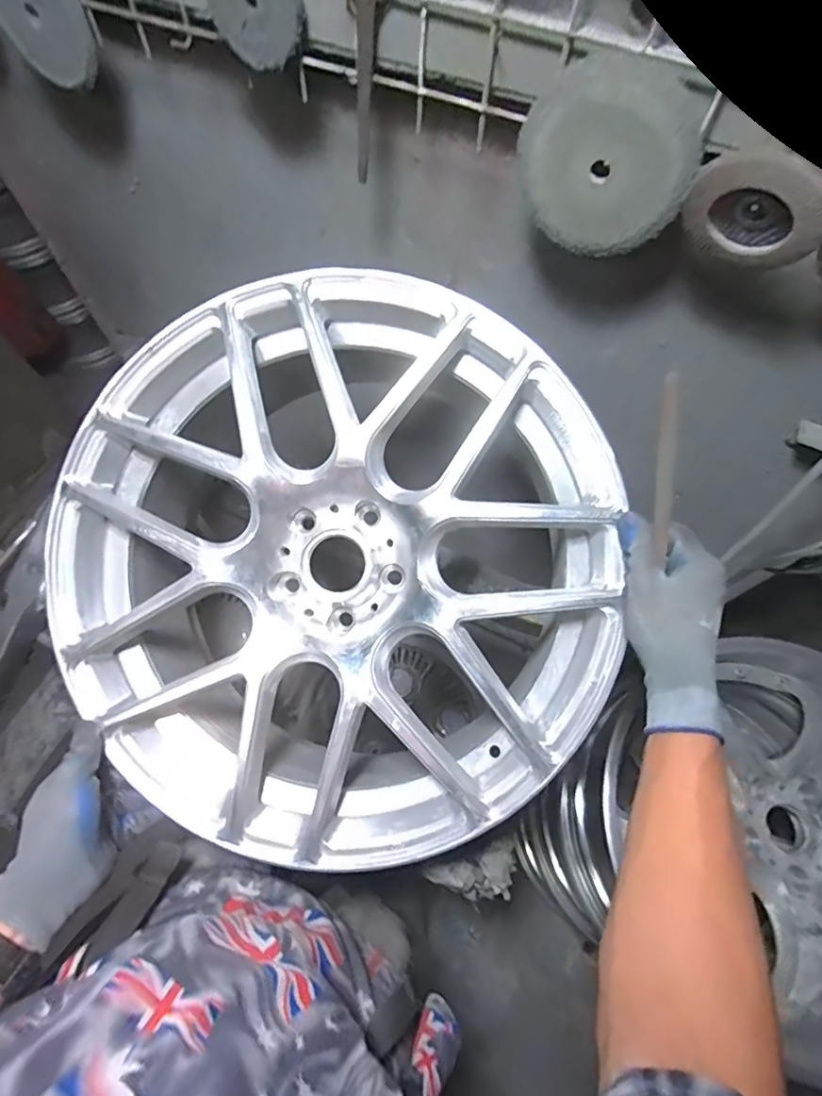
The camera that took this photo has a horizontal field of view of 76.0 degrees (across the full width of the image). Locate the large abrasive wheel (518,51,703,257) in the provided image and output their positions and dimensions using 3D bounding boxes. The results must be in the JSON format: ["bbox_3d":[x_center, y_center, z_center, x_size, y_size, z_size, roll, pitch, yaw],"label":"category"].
[{"bbox_3d":[0.144,-0.286,0.395,0.124,0.122,0.012,24,65,9],"label":"large abrasive wheel"}]

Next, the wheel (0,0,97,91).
[{"bbox_3d":[-0.342,-0.492,0.483,0.105,0.094,0.014,37,47,-17],"label":"wheel"}]

